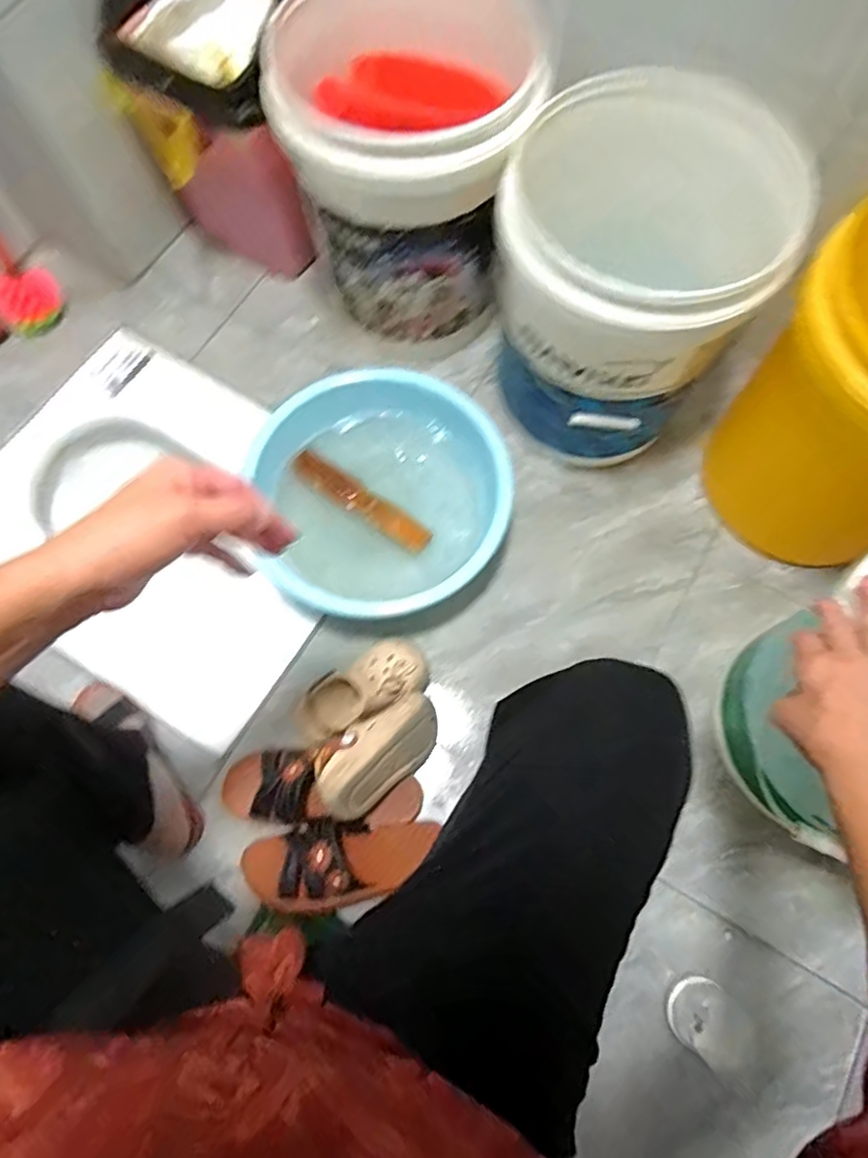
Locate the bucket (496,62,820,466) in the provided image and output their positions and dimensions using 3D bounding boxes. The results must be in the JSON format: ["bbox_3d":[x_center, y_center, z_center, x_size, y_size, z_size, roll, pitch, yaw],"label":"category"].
[{"bbox_3d":[0.223,-0.354,0.753,0.290,0.312,0.315,1,73,-3],"label":"bucket"}]

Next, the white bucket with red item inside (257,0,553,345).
[{"bbox_3d":[-0.042,-0.536,0.724,0.273,0.429,0.271,1,73,-3],"label":"white bucket with red item inside"}]

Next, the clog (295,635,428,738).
[{"bbox_3d":[-0.089,0.137,0.765,0.171,0.060,0.079,-33,78,-12],"label":"clog"}]

